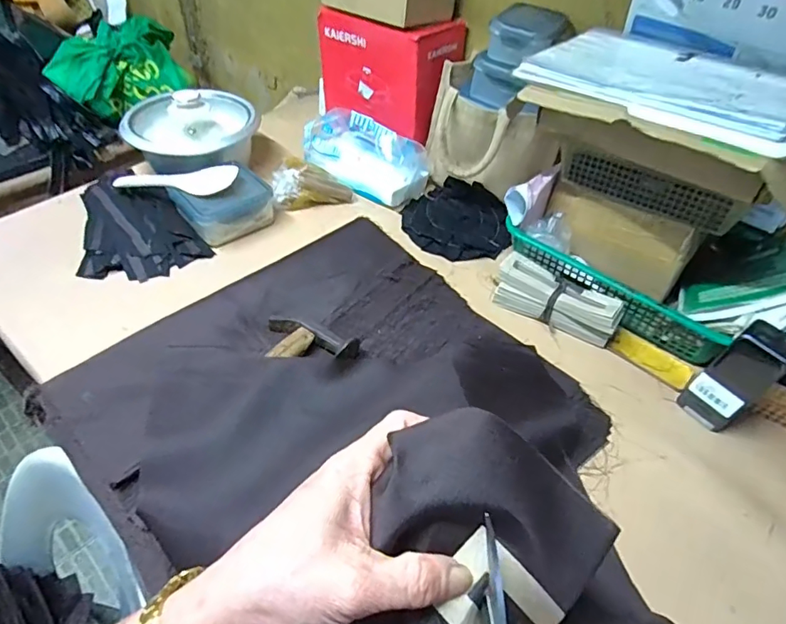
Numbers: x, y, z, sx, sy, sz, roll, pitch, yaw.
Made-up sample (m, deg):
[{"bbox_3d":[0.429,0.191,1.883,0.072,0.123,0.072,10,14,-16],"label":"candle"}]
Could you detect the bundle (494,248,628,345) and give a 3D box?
[{"bbox_3d":[0.220,-0.018,0.667,0.167,0.052,0.058,27,49,20],"label":"bundle"}]

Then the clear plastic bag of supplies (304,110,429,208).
[{"bbox_3d":[-0.048,-0.282,0.858,0.209,0.101,0.109,31,51,23],"label":"clear plastic bag of supplies"}]

